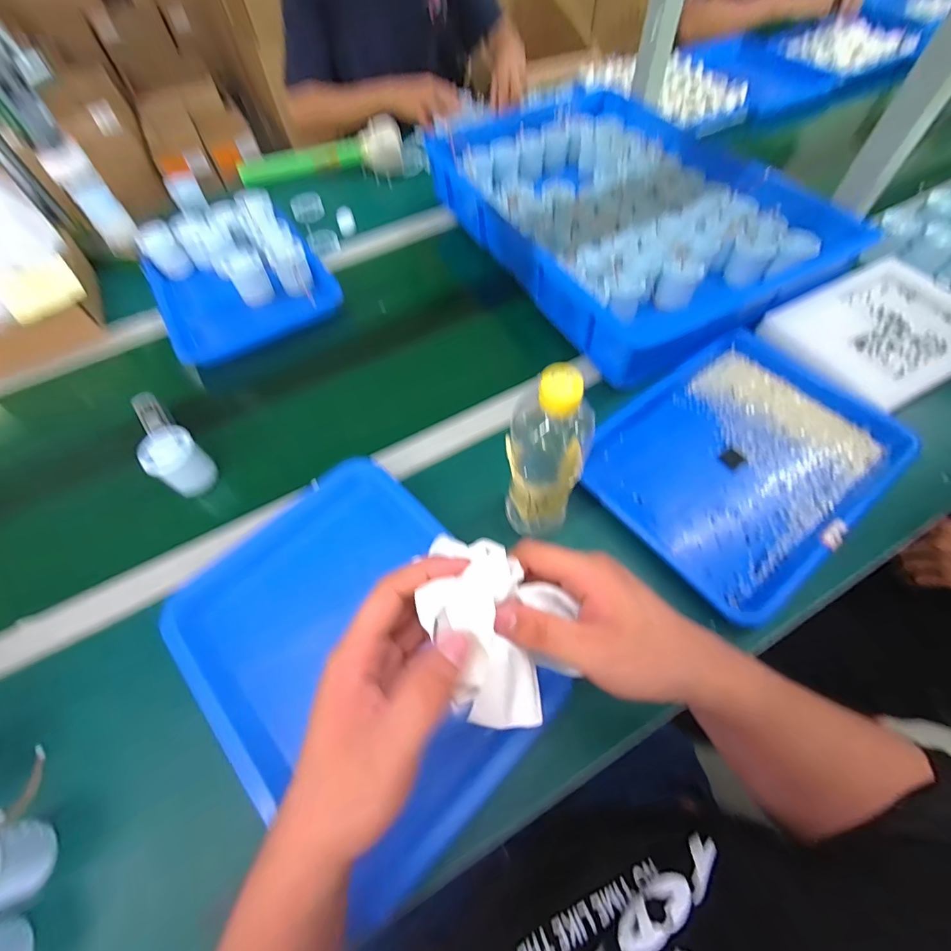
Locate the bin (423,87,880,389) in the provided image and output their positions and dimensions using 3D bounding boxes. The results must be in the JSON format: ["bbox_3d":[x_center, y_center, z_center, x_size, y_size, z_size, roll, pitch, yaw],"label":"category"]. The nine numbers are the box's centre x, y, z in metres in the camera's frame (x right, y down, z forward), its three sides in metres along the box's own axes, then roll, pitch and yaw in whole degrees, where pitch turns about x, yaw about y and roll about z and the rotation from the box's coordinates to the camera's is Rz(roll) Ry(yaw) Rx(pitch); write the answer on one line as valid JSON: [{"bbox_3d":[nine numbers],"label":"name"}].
[{"bbox_3d":[0.226,-0.444,0.686,0.419,0.075,0.593,-26,65,-11],"label":"bin"}]

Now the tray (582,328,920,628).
[{"bbox_3d":[0.302,-0.023,0.495,0.334,0.031,0.253,-35,67,-15],"label":"tray"}]

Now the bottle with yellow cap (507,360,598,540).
[{"bbox_3d":[0.061,-0.003,0.383,0.062,0.222,0.053,13,62,11],"label":"bottle with yellow cap"}]

